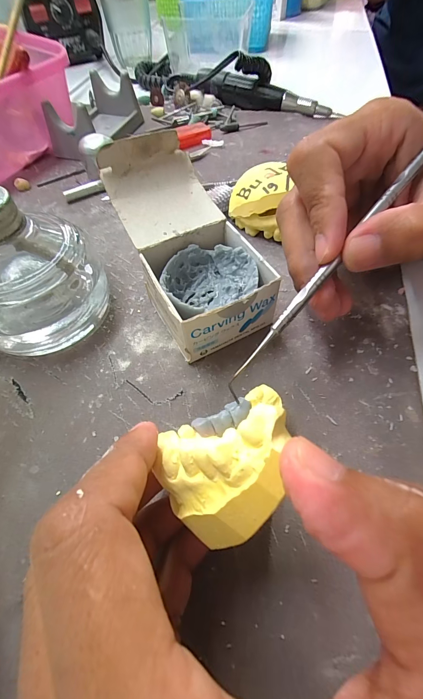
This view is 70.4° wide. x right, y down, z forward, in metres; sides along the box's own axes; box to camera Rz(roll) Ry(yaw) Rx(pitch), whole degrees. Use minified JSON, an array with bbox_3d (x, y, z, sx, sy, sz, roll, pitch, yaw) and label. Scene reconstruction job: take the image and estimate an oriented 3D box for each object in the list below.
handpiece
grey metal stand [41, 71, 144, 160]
[{"bbox_3d":[0.065,-0.271,0.322,0.135,0.024,0.020,22,60,16],"label":"handpiece"},{"bbox_3d":[-0.114,-0.225,0.289,0.058,0.036,0.100,13,58,11],"label":"grey metal stand"}]

